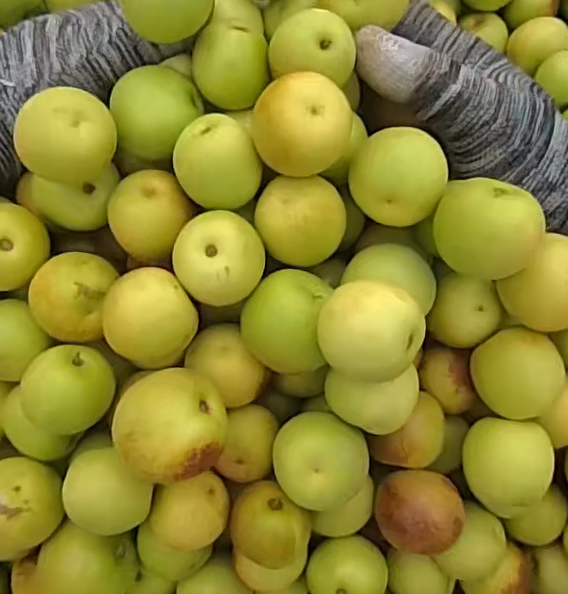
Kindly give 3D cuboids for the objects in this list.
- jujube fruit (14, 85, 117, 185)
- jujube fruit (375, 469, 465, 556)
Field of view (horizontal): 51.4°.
[{"bbox_3d":[-0.071,-0.051,0.199,0.026,0.026,0.026,0,80,-2],"label":"jujube fruit"},{"bbox_3d":[0.053,0.085,0.236,0.031,0.027,0.030,0,80,-2],"label":"jujube fruit"}]

